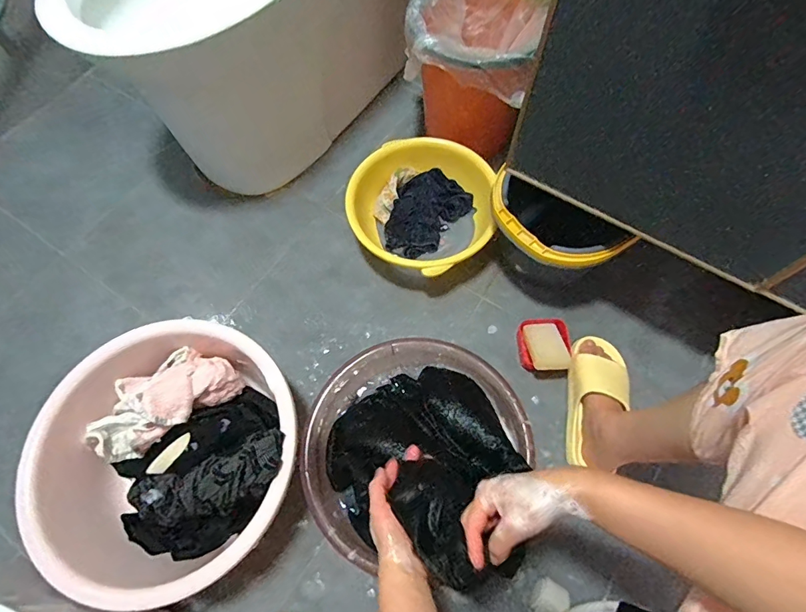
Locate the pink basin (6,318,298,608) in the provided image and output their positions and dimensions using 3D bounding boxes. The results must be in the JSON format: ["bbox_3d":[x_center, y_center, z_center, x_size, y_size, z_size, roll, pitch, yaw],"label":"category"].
[{"bbox_3d":[-0.355,0.233,0.696,0.381,0.173,0.379,-1,66,3],"label":"pink basin"}]

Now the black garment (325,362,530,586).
[{"bbox_3d":[0.039,0.226,0.657,0.293,0.082,0.269,22,68,11],"label":"black garment"}]

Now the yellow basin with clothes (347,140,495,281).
[{"bbox_3d":[0.033,-0.186,0.896,0.275,0.136,0.287,-1,66,3],"label":"yellow basin with clothes"}]

